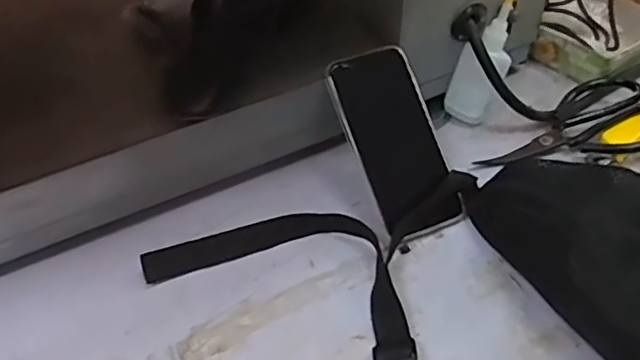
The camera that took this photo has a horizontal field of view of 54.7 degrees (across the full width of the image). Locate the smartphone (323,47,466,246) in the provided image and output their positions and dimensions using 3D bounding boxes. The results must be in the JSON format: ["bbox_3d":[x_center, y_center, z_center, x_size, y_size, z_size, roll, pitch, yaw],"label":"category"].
[{"bbox_3d":[0.067,-0.033,0.535,0.077,0.014,0.163,-20,85,-19],"label":"smartphone"}]

